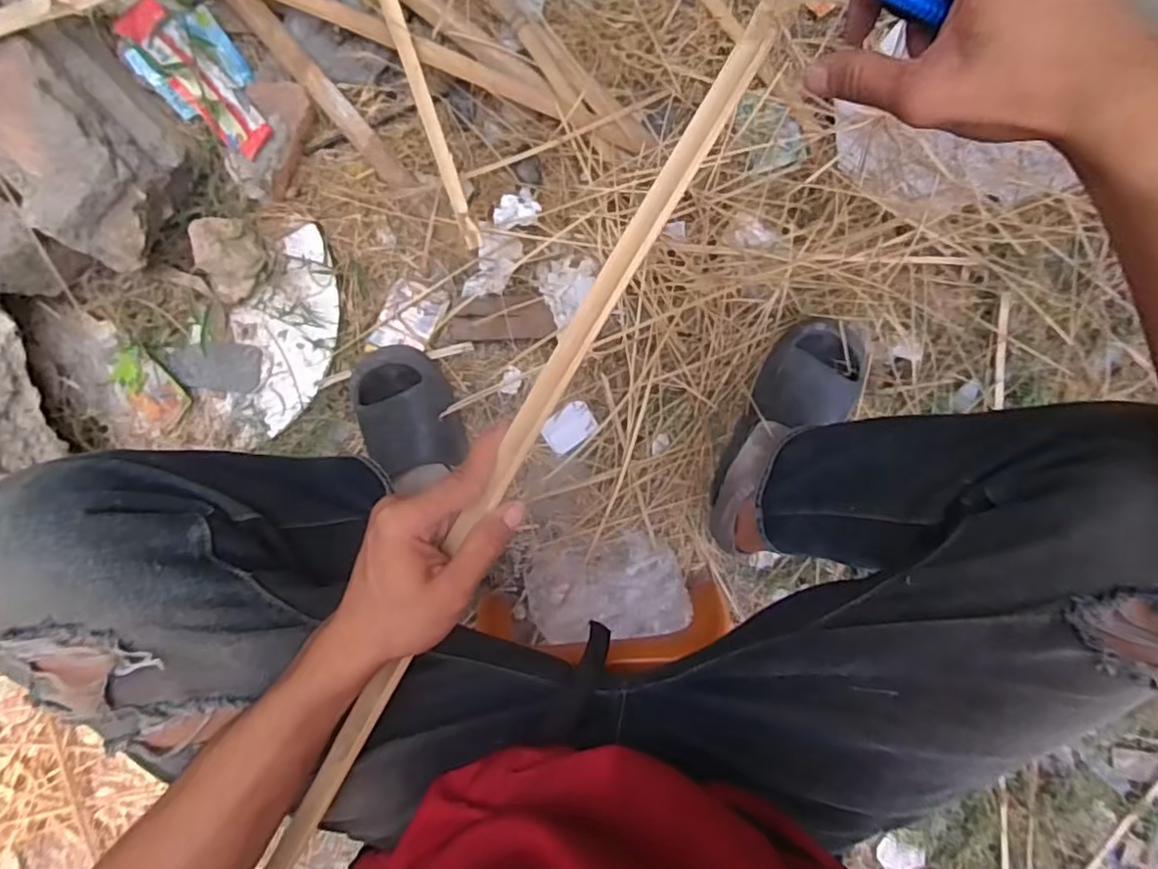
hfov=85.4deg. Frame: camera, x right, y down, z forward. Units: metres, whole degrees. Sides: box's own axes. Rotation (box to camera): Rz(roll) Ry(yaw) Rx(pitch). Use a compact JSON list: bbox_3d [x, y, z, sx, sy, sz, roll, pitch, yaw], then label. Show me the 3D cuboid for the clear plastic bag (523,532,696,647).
[{"bbox_3d":[0.035,0.197,0.804,0.206,0.070,0.124,-7,95,1],"label":"clear plastic bag"}]

